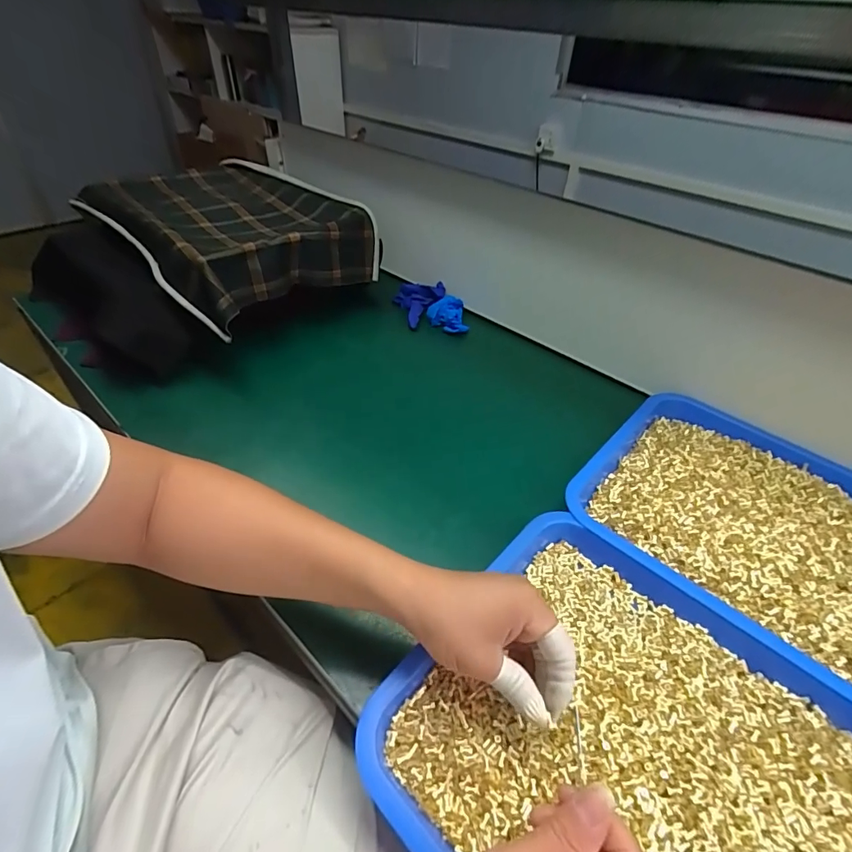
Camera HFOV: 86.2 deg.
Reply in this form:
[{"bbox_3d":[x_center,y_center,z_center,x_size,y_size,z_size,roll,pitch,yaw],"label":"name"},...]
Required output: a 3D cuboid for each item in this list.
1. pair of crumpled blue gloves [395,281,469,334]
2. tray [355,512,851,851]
[{"bbox_3d":[0.009,-0.216,0.825,0.137,0.035,0.105,7,43,4],"label":"pair of crumpled blue gloves"},{"bbox_3d":[0.173,0.255,0.314,0.379,0.037,0.289,34,55,29],"label":"tray"}]

